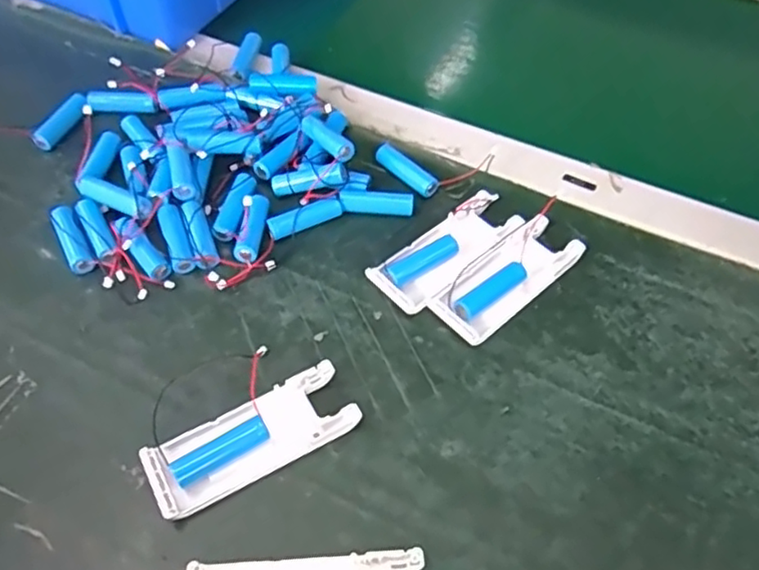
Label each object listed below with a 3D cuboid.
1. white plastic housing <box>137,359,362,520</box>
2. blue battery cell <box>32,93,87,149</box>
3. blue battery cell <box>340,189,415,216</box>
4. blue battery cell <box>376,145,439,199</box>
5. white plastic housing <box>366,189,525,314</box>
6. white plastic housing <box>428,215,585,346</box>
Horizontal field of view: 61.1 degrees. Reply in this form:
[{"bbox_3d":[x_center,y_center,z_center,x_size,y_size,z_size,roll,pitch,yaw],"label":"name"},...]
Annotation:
[{"bbox_3d":[-0.065,0.079,0.331,0.105,0.011,0.039,-24,57,-18],"label":"white plastic housing"},{"bbox_3d":[-0.226,-0.117,0.459,0.016,0.013,0.048,22,55,14],"label":"blue battery cell"},{"bbox_3d":[-0.002,-0.055,0.431,0.048,0.016,0.013,3,53,1],"label":"blue battery cell"},{"bbox_3d":[0.019,-0.080,0.446,0.047,0.015,0.017,38,61,24],"label":"blue battery cell"},{"bbox_3d":[0.042,-0.022,0.406,0.103,0.015,0.038,-35,61,-24],"label":"white plastic housing"},{"bbox_3d":[0.079,-0.005,0.397,0.101,0.015,0.040,-35,61,-25],"label":"white plastic housing"}]

